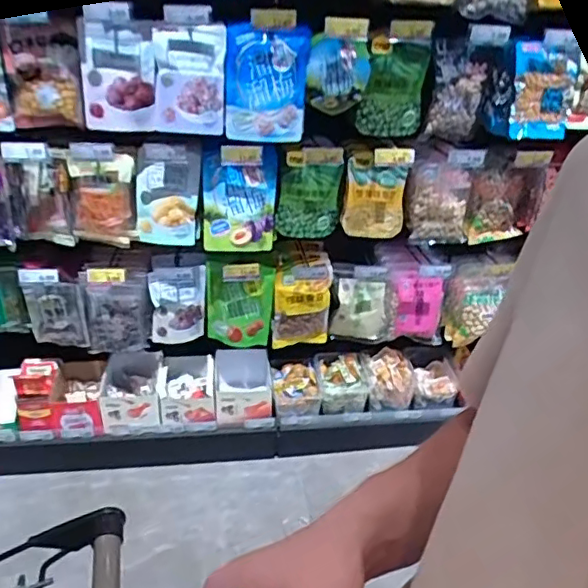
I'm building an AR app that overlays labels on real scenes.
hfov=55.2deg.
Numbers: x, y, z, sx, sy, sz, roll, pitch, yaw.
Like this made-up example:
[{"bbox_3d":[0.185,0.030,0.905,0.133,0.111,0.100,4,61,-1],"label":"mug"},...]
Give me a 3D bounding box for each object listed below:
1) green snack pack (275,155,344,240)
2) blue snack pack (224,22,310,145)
[{"bbox_3d":[0.043,-0.257,1.576,0.178,0.212,0.042,-1,30,-8],"label":"green snack pack"},{"bbox_3d":[-0.065,-0.498,1.347,0.198,0.262,0.055,-4,28,-13],"label":"blue snack pack"}]

